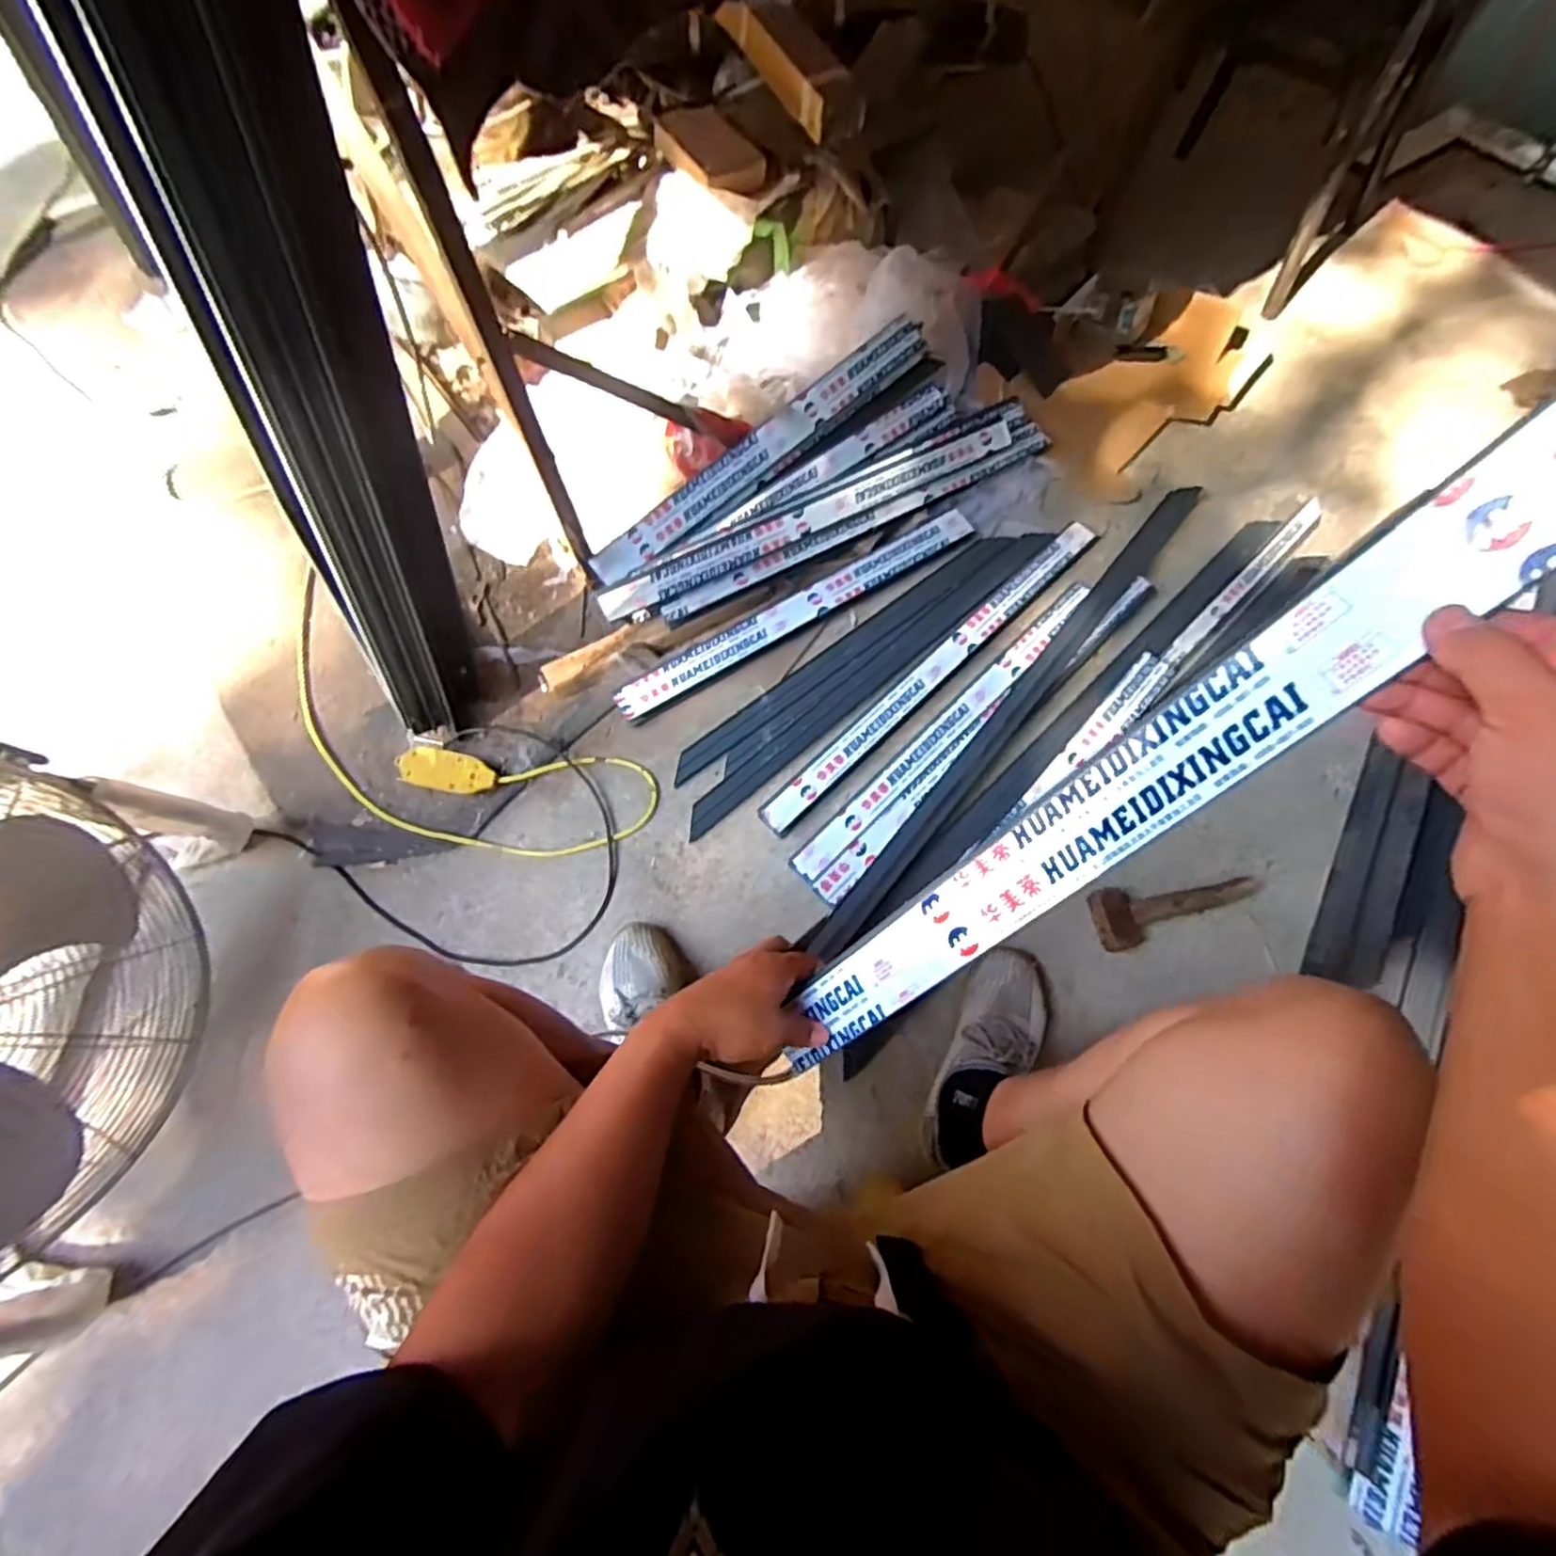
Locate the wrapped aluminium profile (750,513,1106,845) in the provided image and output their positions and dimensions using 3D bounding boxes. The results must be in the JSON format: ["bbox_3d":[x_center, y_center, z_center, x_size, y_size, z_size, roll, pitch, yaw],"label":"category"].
[{"bbox_3d":[0.244,-0.167,1.086,0.704,0.031,0.054,-43,73,-14],"label":"wrapped aluminium profile"}]

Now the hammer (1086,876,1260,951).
[{"bbox_3d":[0.528,0.177,0.938,0.224,0.055,0.080,-8,69,-1],"label":"hammer"}]

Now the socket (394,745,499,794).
[{"bbox_3d":[-0.482,-0.007,1.039,0.136,0.051,0.059,10,69,6],"label":"socket"}]

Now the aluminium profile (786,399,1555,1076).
[{"bbox_3d":[0.223,-0.002,0.415,0.010,0.672,0.062,-11,60,-50],"label":"aluminium profile"}]

